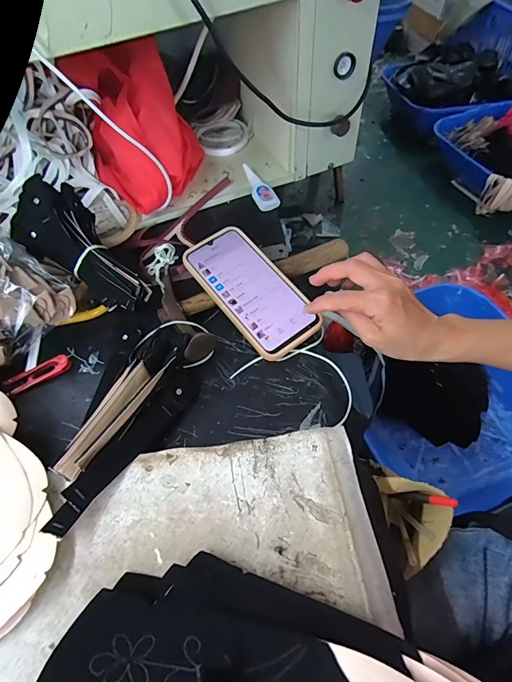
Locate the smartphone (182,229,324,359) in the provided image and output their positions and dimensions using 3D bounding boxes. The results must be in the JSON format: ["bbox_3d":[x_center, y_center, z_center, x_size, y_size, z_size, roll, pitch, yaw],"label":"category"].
[{"bbox_3d":[-0.007,-0.058,0.413,0.079,0.012,0.164,-32,70,-18],"label":"smartphone"}]

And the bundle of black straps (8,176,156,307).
[{"bbox_3d":[-0.186,-0.102,0.418,0.161,0.054,0.081,44,62,-9],"label":"bundle of black straps"}]

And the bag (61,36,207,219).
[{"bbox_3d":[-0.152,-0.291,0.510,0.152,0.133,0.202,-19,55,-9],"label":"bag"}]

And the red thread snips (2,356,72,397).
[{"bbox_3d":[-0.225,0.034,0.391,0.064,0.007,0.021,-27,57,-15],"label":"red thread snips"}]

